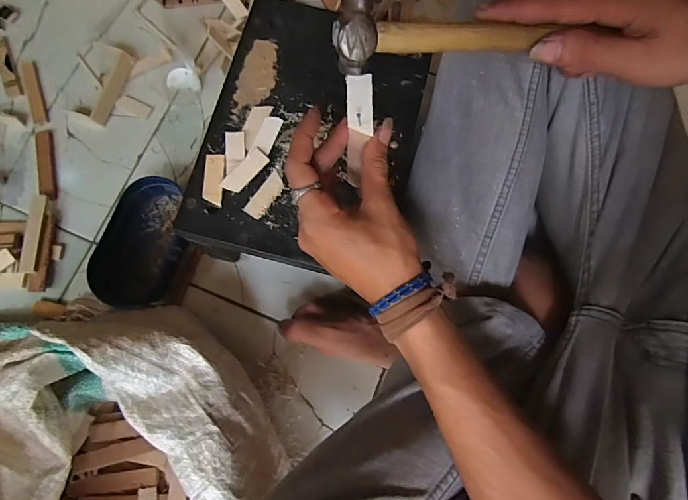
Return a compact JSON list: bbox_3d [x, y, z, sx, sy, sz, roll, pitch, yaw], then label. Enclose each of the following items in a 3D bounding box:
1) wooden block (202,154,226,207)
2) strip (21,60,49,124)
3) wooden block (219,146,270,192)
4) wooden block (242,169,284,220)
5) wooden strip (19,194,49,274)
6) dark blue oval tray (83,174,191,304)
[{"bbox_3d":[-0.127,-0.069,0.403,0.020,0.004,0.052,2,77,-1],"label":"wooden block"},{"bbox_3d":[-0.424,-0.216,0.564,0.019,0.004,0.100,-19,78,-6],"label":"strip"},{"bbox_3d":[-0.095,-0.076,0.400,0.020,0.006,0.051,39,79,7],"label":"wooden block"},{"bbox_3d":[-0.075,-0.054,0.399,0.019,0.004,0.050,33,78,6],"label":"wooden block"},{"bbox_3d":[-0.381,-0.020,0.506,0.024,0.006,0.096,4,80,-8],"label":"wooden strip"},{"bbox_3d":[-0.244,-0.008,0.503,0.093,0.042,0.159,14,77,2],"label":"dark blue oval tray"}]

